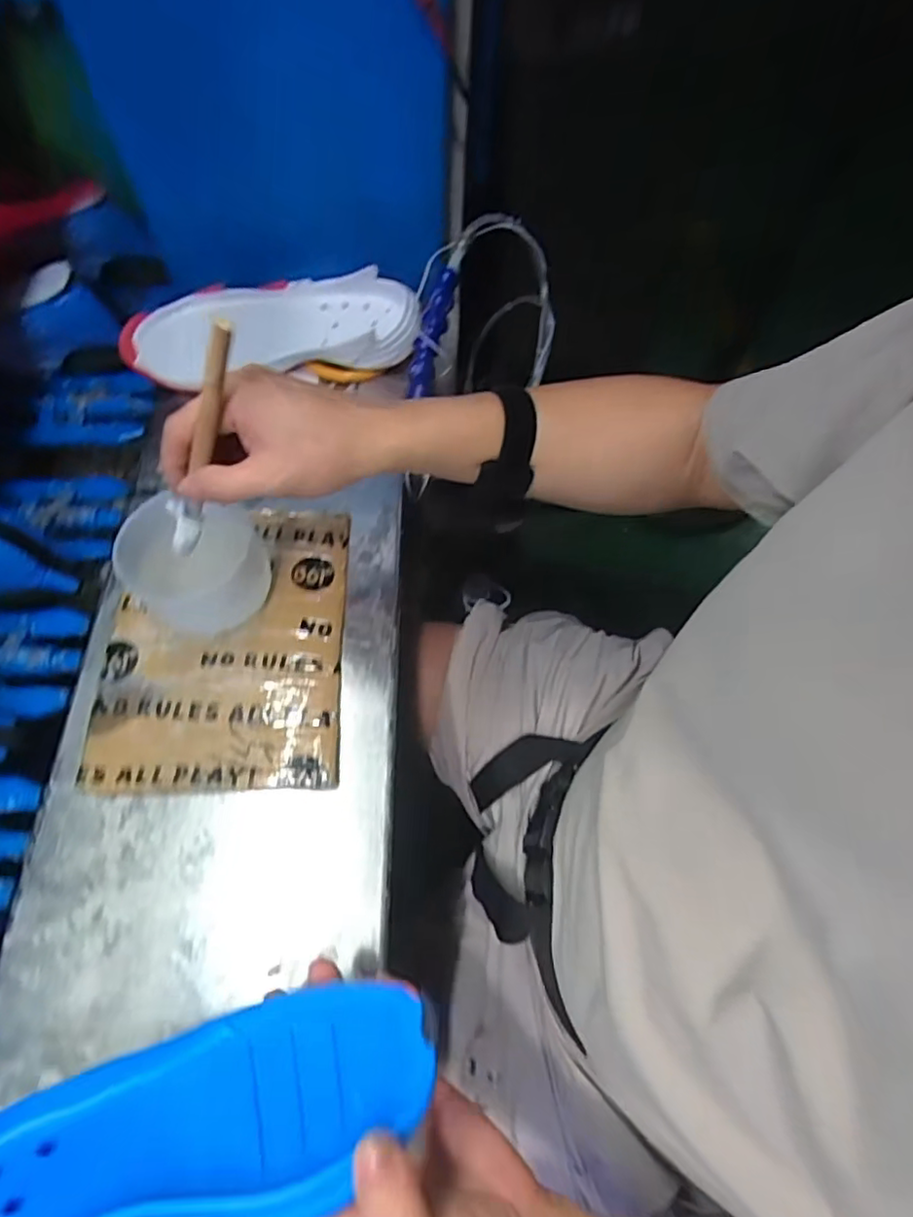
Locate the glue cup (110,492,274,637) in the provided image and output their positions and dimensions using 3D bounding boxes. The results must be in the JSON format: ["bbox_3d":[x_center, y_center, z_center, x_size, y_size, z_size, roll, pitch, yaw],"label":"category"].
[{"bbox_3d":[-0.188,-0.029,0.463,0.089,0.067,0.082,2,63,-3],"label":"glue cup"}]

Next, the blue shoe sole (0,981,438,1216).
[{"bbox_3d":[-0.123,0.234,0.273,0.228,0.046,0.088,-13,23,-14],"label":"blue shoe sole"}]

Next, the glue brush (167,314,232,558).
[{"bbox_3d":[-0.150,-0.089,0.362,0.019,0.174,0.016,-5,61,-33],"label":"glue brush"}]

